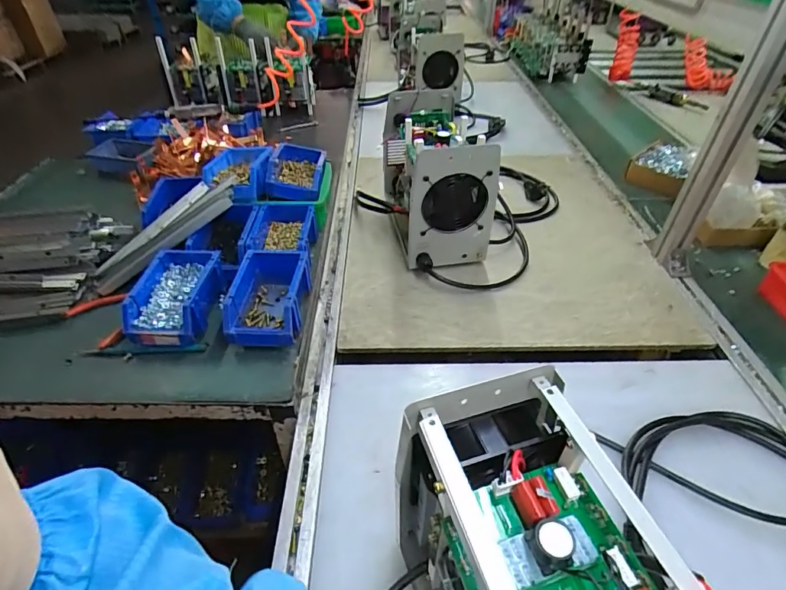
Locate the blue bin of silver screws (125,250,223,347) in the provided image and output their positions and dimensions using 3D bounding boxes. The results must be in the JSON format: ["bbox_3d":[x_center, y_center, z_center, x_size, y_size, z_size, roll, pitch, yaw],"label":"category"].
[{"bbox_3d":[-0.340,0.002,0.690,0.107,0.063,0.159,-1,41,-1],"label":"blue bin of silver screws"}]

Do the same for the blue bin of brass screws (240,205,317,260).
[{"bbox_3d":[-0.206,-0.102,0.806,0.116,0.062,0.145,-3,41,-3],"label":"blue bin of brass screws"}]

